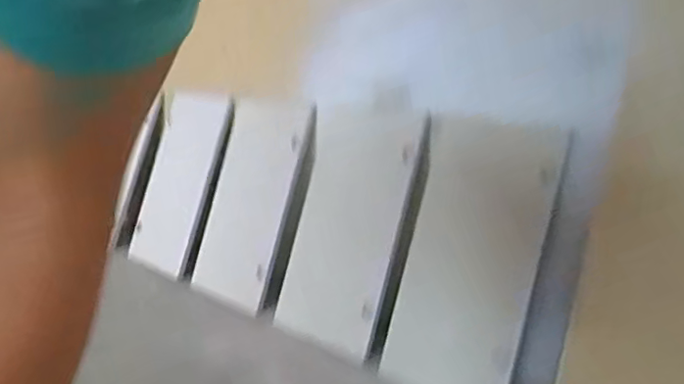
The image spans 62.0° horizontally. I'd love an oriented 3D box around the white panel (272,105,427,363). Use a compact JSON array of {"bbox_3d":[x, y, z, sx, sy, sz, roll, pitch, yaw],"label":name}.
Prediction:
[{"bbox_3d":[0.008,0.073,1.398,0.332,0.584,0.026,8,-10,42],"label":"white panel"}]

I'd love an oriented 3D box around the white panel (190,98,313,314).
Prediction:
[{"bbox_3d":[-0.258,0.023,1.578,0.288,0.576,0.067,8,-13,20],"label":"white panel"}]

